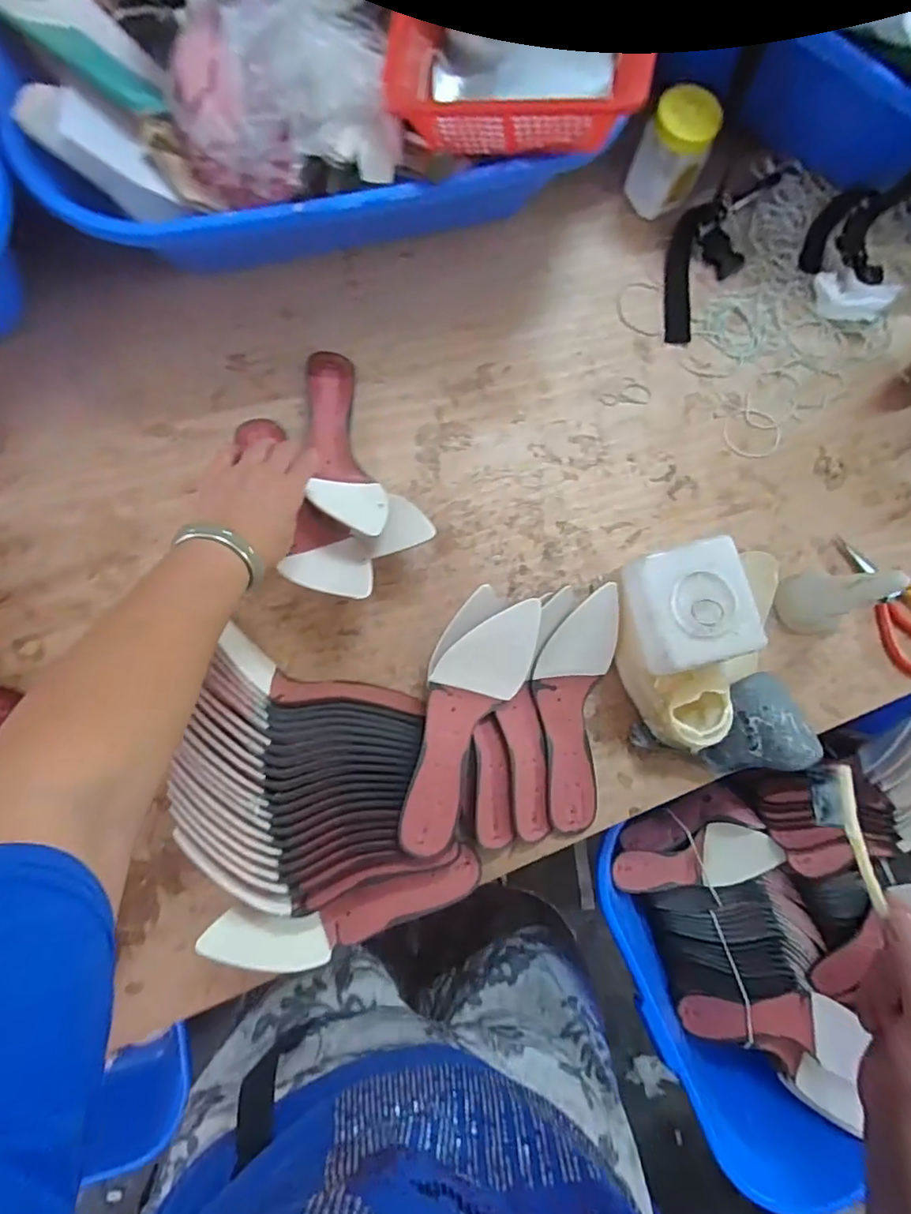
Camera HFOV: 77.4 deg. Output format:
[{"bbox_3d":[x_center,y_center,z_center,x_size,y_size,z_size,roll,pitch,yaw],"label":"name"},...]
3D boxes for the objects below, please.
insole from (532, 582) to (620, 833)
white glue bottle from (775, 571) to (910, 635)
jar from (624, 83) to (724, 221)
[{"bbox_3d":[0.121,0.108,0.589,0.082,0.071,0.249,7,81,-3],"label":"insole"},{"bbox_3d":[0.408,-0.009,0.600,0.057,0.129,0.069,-10,83,-6],"label":"white glue bottle"},{"bbox_3d":[0.254,-0.530,0.673,0.079,0.111,0.067,19,81,-2],"label":"jar"}]

